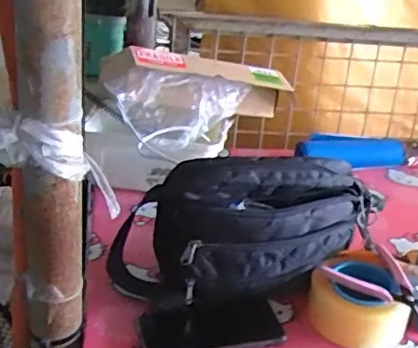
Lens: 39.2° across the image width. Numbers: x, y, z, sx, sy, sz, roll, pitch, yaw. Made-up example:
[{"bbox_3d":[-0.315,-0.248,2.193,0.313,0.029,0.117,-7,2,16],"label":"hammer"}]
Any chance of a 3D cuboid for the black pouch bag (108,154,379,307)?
[{"bbox_3d":[0.059,0.067,0.727,0.350,0.157,0.103,-3,28,-15],"label":"black pouch bag"}]

